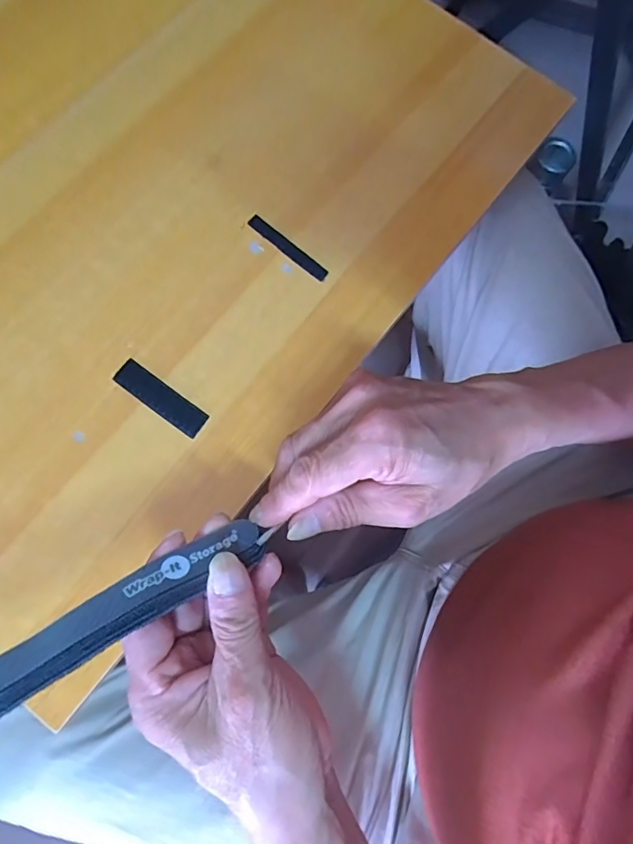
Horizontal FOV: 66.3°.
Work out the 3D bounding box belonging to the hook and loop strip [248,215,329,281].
[{"bbox_3d":[-0.021,-0.130,0.356,0.070,0.004,0.011,40,78,4],"label":"hook and loop strip"}]

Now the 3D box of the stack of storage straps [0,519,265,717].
[{"bbox_3d":[-0.109,0.097,0.206,0.192,0.017,0.023,-29,79,-26],"label":"stack of storage straps"}]

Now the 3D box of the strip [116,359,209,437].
[{"bbox_3d":[-0.105,-0.017,0.329,0.069,0.004,0.020,36,78,4],"label":"strip"}]

